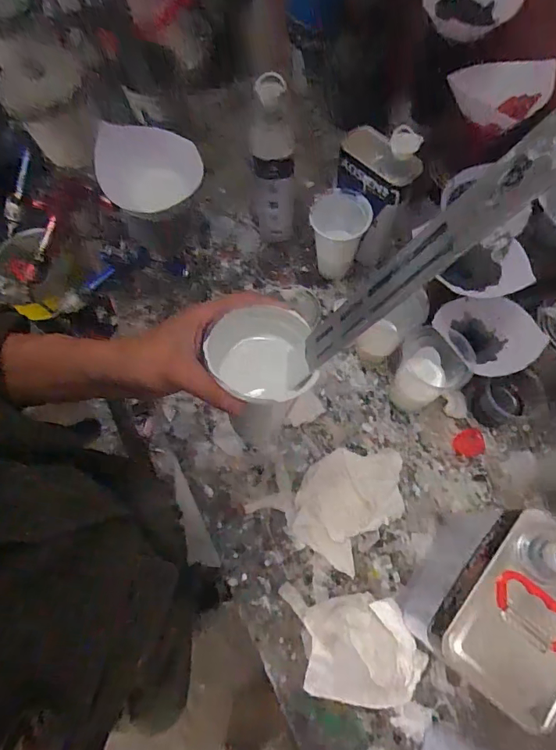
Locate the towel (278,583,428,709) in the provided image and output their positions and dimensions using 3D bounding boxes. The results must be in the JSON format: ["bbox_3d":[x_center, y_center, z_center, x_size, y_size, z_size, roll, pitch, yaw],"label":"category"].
[{"bbox_3d":[0.088,0.331,0.536,0.160,0.051,0.118,1,69,2],"label":"towel"}]

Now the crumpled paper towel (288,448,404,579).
[{"bbox_3d":[0.097,0.165,0.597,0.125,0.041,0.171,41,76,16],"label":"crumpled paper towel"}]

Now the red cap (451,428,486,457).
[{"bbox_3d":[0.272,0.097,0.632,0.049,0.014,0.037,-15,69,-4],"label":"red cap"}]

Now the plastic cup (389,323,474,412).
[{"bbox_3d":[0.205,-0.007,0.615,0.099,0.127,0.081,-30,71,-9],"label":"plastic cup"}]

